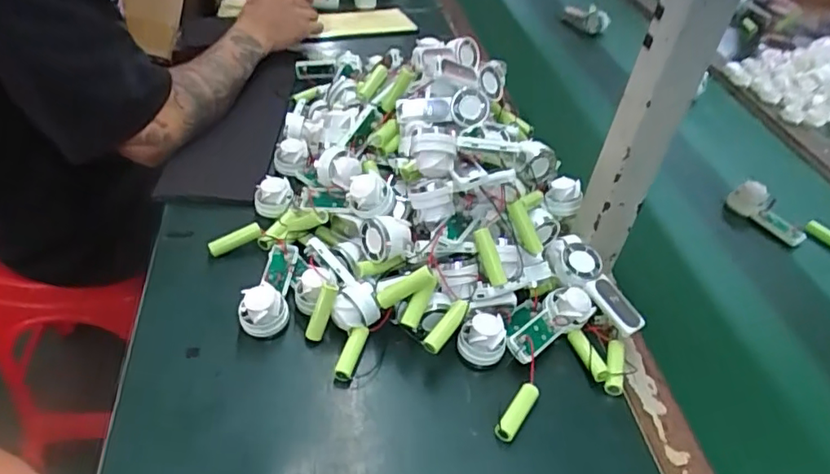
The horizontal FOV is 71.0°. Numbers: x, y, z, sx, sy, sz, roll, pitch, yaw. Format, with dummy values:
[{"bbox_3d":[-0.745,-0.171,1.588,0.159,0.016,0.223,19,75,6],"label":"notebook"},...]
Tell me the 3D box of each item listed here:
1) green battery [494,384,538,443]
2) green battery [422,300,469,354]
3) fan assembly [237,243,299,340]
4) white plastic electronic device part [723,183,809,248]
[{"bbox_3d":[0.080,0.136,0.454,0.015,0.012,0.052,28,47,21],"label":"green battery"},{"bbox_3d":[0.027,0.071,0.471,0.014,0.014,0.051,27,56,21],"label":"green battery"},{"bbox_3d":[-0.127,0.041,0.517,0.037,0.032,0.098,5,43,-3],"label":"fan assembly"},{"bbox_3d":[0.414,-0.026,0.683,0.022,0.036,0.090,-28,66,-32],"label":"white plastic electronic device part"}]

